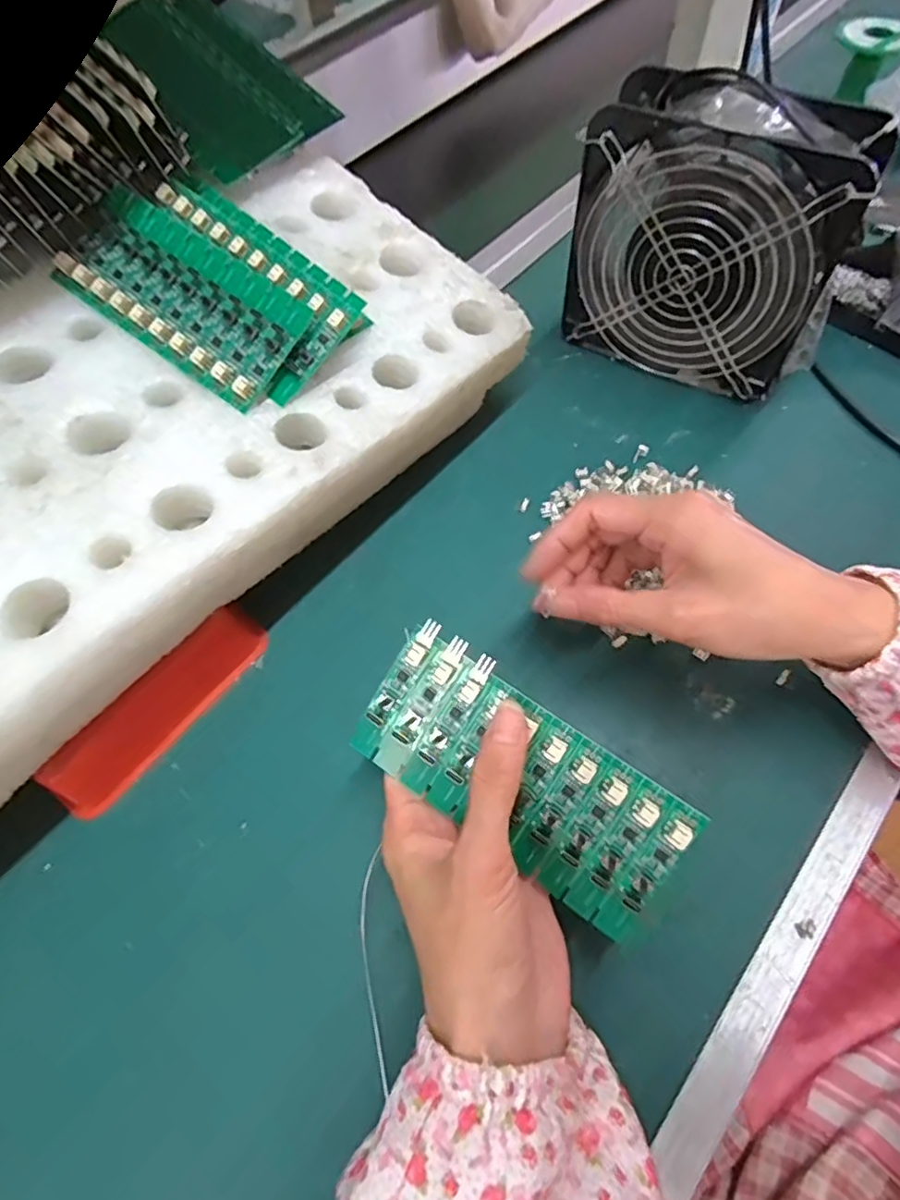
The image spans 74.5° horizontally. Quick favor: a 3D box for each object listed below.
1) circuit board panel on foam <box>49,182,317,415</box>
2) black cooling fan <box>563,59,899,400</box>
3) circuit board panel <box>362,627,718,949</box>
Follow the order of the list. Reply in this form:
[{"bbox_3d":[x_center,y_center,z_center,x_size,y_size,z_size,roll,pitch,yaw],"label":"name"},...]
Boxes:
[{"bbox_3d":[-0.140,-0.158,0.304,0.133,0.009,0.063,36,89,9],"label":"circuit board panel on foam"},{"bbox_3d":[0.157,-0.216,0.366,0.156,0.153,0.057,27,67,15],"label":"black cooling fan"},{"bbox_3d":[0.028,0.074,0.247,0.135,0.008,0.065,33,97,11],"label":"circuit board panel"}]

